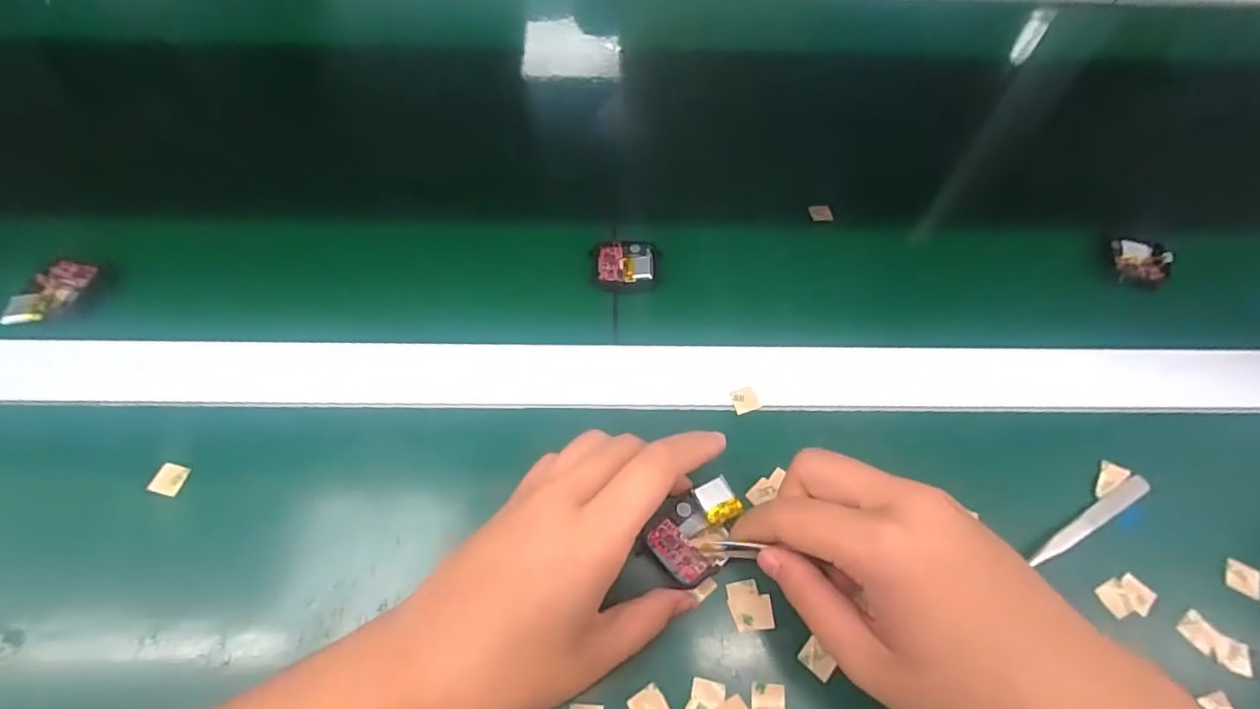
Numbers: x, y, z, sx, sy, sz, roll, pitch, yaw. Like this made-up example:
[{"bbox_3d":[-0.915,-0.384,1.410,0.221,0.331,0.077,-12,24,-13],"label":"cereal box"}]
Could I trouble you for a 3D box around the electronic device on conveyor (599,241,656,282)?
[{"bbox_3d":[-0.003,-0.060,0.361,0.036,0.008,0.034,-1,61,-1],"label":"electronic device on conveyor"}]

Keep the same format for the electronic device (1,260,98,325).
[{"bbox_3d":[-0.351,-0.037,0.332,0.022,0.012,0.053,5,46,0],"label":"electronic device"}]

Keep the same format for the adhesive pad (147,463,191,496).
[{"bbox_3d":[-0.240,0.065,0.287,0.013,0.004,0.017,19,47,-18],"label":"adhesive pad"}]

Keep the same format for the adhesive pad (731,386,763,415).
[{"bbox_3d":[0.067,0.027,0.318,0.015,0.004,0.014,-19,76,-4],"label":"adhesive pad"}]

